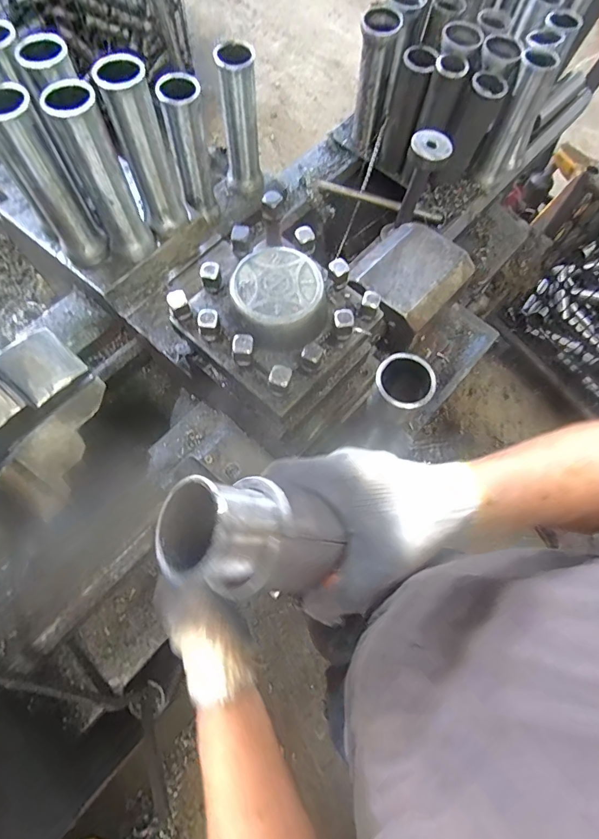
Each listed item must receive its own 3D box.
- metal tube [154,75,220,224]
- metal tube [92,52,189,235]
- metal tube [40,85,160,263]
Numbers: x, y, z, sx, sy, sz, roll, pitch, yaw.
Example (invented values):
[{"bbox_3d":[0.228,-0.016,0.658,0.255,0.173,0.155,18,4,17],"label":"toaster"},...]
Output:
[{"bbox_3d":[-0.149,-0.365,0.594,0.051,0.181,0.049,-22,72,-10],"label":"metal tube"},{"bbox_3d":[-0.183,-0.317,0.518,0.054,0.187,0.050,-12,71,-7],"label":"metal tube"},{"bbox_3d":[-0.224,-0.275,0.500,0.047,0.190,0.052,38,72,11],"label":"metal tube"}]

